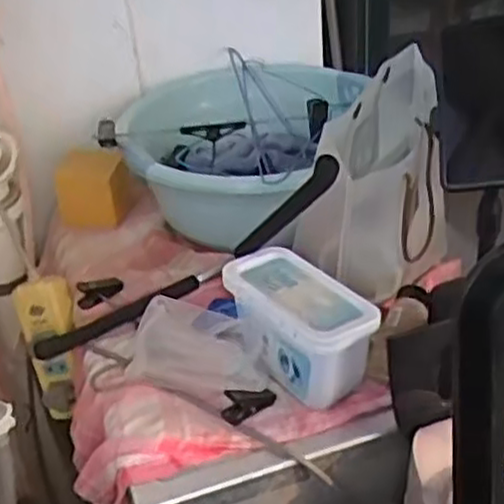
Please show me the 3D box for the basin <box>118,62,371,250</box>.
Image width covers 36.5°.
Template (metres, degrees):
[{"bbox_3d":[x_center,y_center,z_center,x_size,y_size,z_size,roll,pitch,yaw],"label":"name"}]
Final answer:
[{"bbox_3d":[-0.031,-0.144,1.042,0.312,0.125,0.375,10,34,21],"label":"basin"}]

